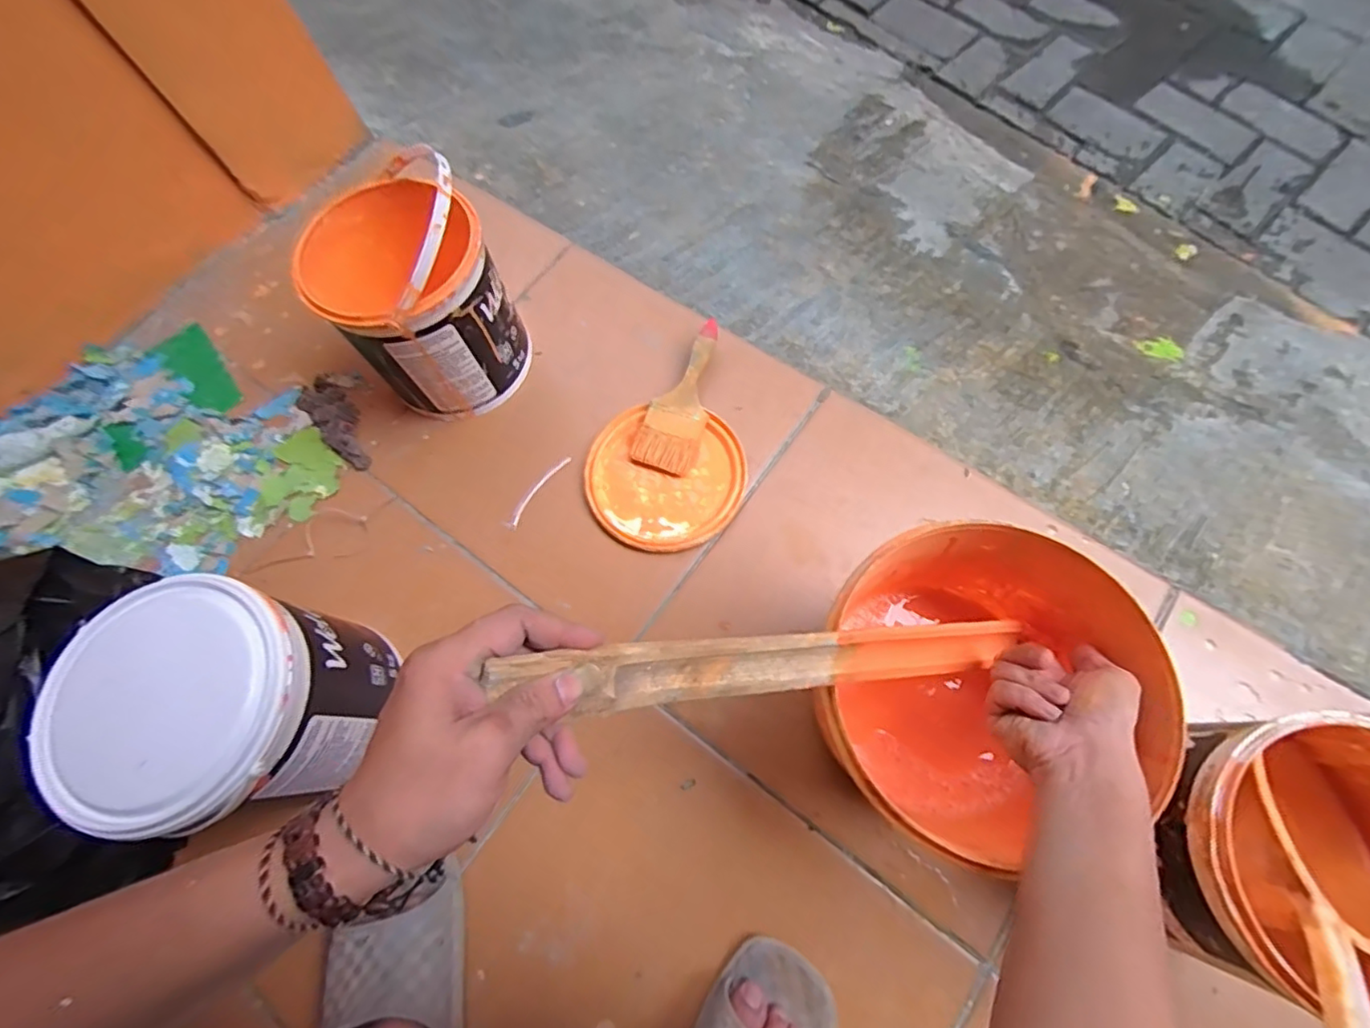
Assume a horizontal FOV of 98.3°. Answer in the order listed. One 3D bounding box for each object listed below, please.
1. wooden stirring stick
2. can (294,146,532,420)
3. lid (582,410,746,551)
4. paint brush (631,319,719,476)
[{"bbox_3d":[0.077,0.090,0.363,0.379,0.028,0.029,5,64,-31],"label":"wooden stirring stick"},{"bbox_3d":[-0.283,-0.229,0.622,0.173,0.222,0.162,-1,70,4],"label":"can"},{"bbox_3d":[-0.022,-0.038,0.646,0.169,0.015,0.159,-1,70,4],"label":"lid"},{"bbox_3d":[0.002,-0.132,0.668,0.064,0.036,0.177,20,70,11],"label":"paint brush"}]

